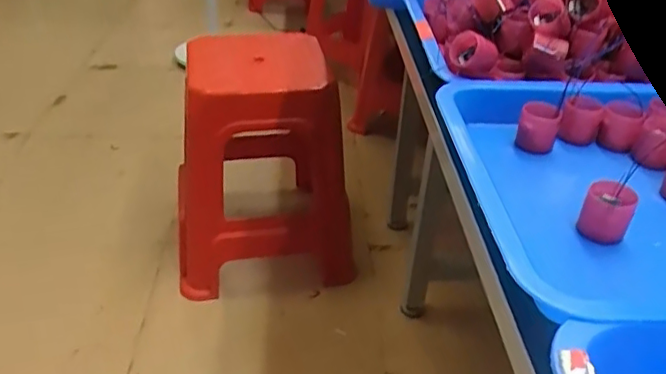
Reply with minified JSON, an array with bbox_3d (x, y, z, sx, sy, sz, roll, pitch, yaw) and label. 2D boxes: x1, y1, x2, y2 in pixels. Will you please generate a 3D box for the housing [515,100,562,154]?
[{"bbox_3d":[0.160,-0.046,0.468,0.029,0.031,0.031,17,38,19],"label":"housing"}]

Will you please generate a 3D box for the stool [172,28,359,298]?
[{"bbox_3d":[-0.180,-0.050,1.431,0.402,0.473,0.387,-6,36,-12],"label":"stool"}]

